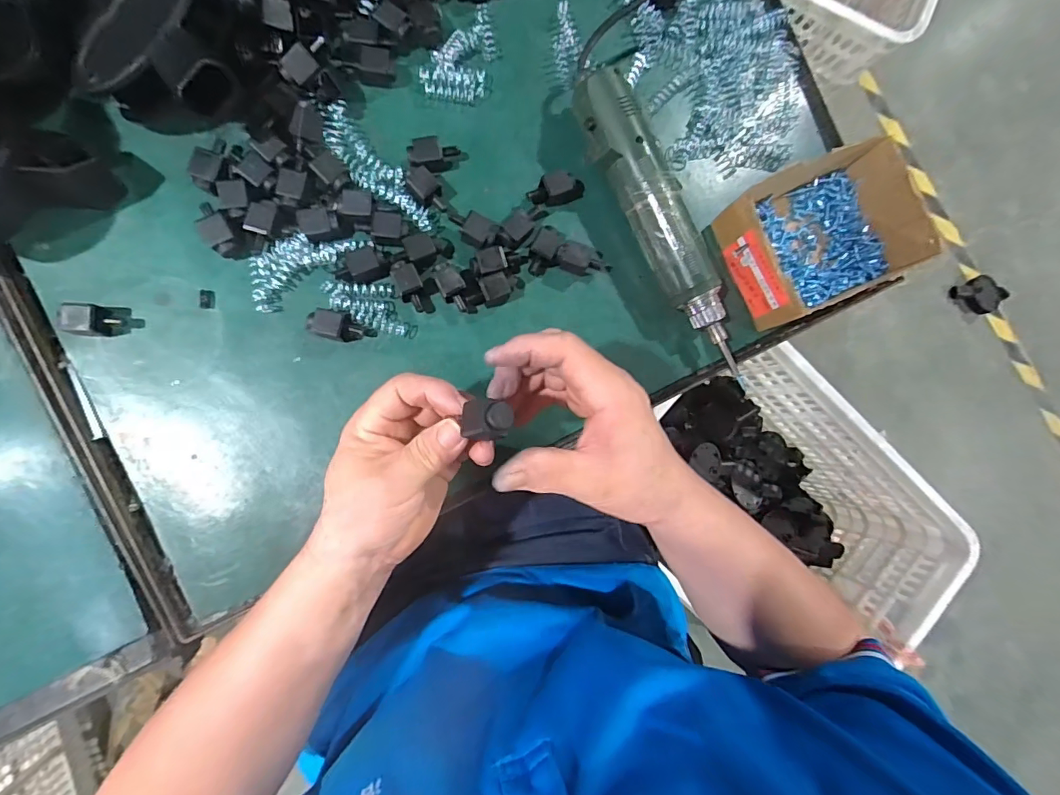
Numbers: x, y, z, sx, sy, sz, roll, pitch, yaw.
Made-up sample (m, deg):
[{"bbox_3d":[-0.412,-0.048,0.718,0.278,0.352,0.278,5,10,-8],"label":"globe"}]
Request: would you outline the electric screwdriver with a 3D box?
[{"bbox_3d":[0.101,-0.131,0.369,0.042,0.039,0.248,-27,92,-8],"label":"electric screwdriver"}]

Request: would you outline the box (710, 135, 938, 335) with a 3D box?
[{"bbox_3d":[0.234,-0.132,0.382,0.144,0.052,0.111,-23,91,-8],"label":"box"}]

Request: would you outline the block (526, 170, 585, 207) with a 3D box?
[{"bbox_3d":[0.021,-0.164,0.370,0.048,0.022,0.019,-13,90,-9],"label":"block"}]

